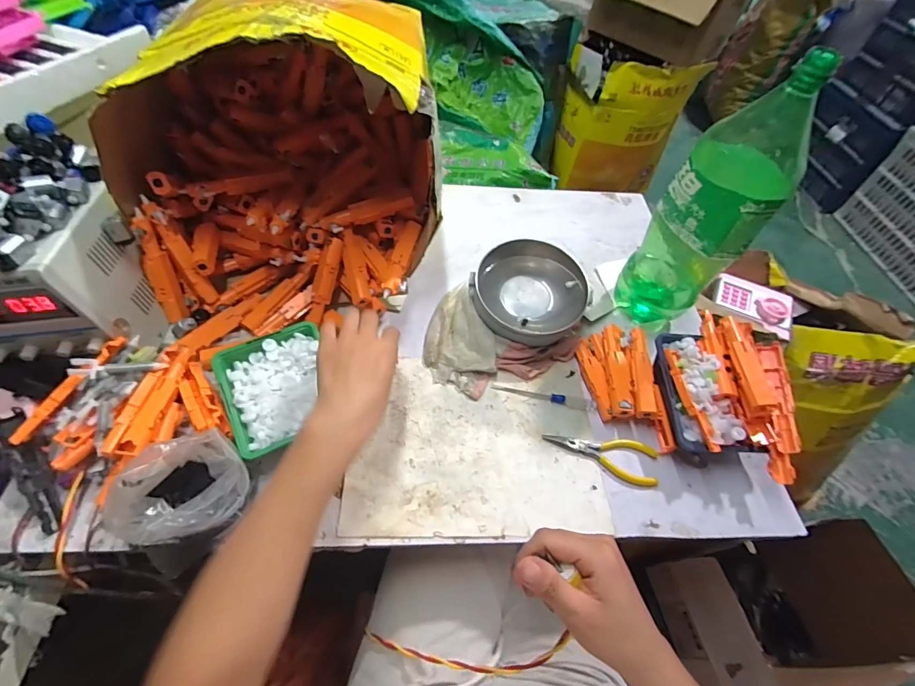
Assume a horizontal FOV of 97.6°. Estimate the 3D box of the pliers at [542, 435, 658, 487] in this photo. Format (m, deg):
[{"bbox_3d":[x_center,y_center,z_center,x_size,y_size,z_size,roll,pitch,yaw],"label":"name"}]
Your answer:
[{"bbox_3d":[0.165,0.125,0.461,0.128,0.009,0.045,17,55,8],"label":"pliers"}]

